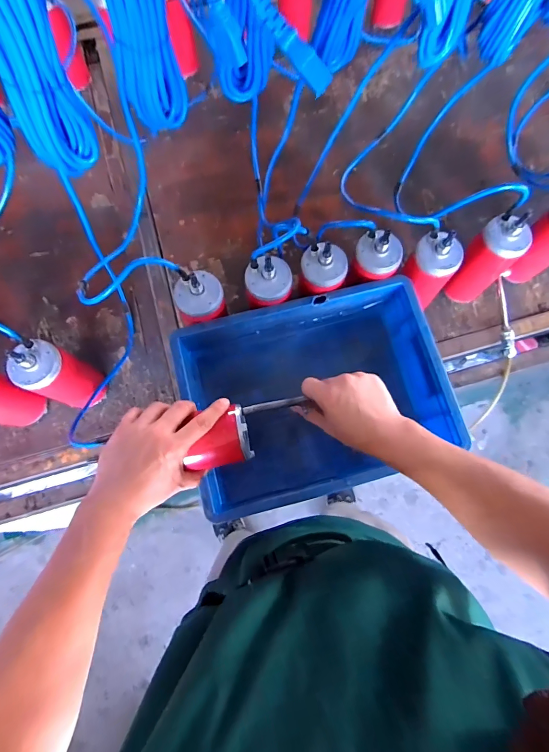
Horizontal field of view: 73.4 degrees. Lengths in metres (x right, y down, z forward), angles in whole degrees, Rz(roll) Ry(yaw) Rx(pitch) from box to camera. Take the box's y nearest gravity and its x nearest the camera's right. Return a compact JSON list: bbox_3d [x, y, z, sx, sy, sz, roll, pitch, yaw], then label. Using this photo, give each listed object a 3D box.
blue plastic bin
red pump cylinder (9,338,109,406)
[{"bbox_3d":[0.063,0.035,0.632,0.393,0.155,0.295,-15,78,-4],"label":"blue plastic bin"},{"bbox_3d":[-0.344,0.002,0.609,0.069,0.186,0.076,30,78,7],"label":"red pump cylinder"}]

